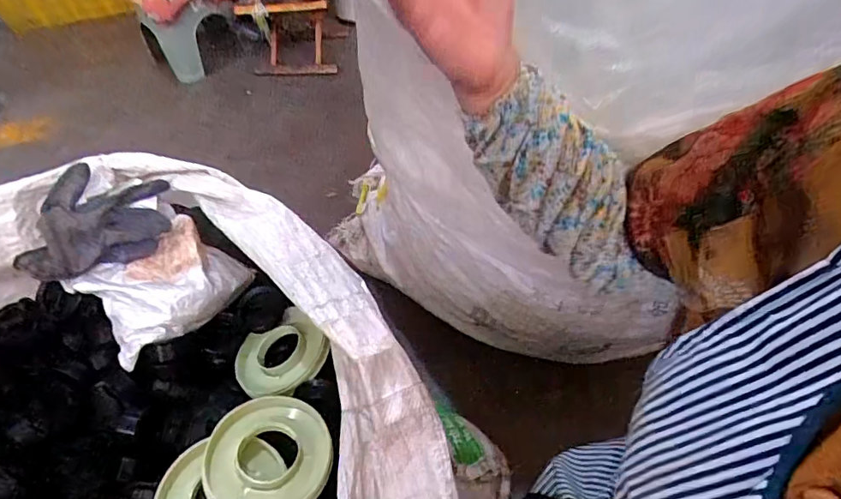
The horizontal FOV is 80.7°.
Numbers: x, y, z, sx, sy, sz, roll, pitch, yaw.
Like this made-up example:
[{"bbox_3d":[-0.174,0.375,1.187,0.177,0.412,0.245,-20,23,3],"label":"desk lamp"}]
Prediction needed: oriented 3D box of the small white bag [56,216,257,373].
[{"bbox_3d":[-0.328,0.045,0.646,0.127,0.083,0.180,36,62,28],"label":"small white bag"}]

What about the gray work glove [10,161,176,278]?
[{"bbox_3d":[-0.401,-0.028,0.624,0.138,0.050,0.135,12,87,-24],"label":"gray work glove"}]

